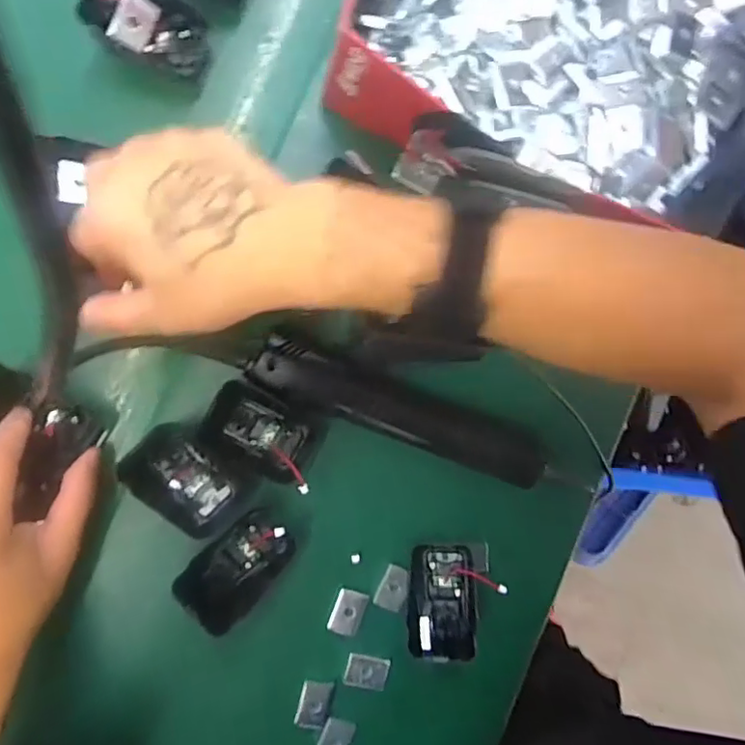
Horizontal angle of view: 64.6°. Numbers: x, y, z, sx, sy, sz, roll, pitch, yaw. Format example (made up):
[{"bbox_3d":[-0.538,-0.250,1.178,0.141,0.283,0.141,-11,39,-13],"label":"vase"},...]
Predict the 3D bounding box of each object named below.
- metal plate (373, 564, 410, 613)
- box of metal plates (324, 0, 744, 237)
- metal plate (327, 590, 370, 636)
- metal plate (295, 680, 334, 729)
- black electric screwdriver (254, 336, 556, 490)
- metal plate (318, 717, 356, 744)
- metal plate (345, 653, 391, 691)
[{"bbox_3d":[0.015,0.144,0.392,0.019,0.004,0.028,23,87,-7],"label":"metal plate"},{"bbox_3d":[0.124,-0.204,0.358,0.252,0.067,0.204,24,89,-5],"label":"box of metal plates"},{"bbox_3d":[-0.016,0.158,0.388,0.020,0.004,0.028,23,87,-7],"label":"metal plate"},{"bbox_3d":[-0.038,0.216,0.383,0.019,0.004,0.030,16,88,-7],"label":"metal plate"},{"bbox_3d":[0.022,0.028,0.368,0.194,0.035,0.033,22,87,-7],"label":"black electric screwdriver"},{"bbox_3d":[-0.024,0.239,0.386,0.021,0.006,0.022,24,80,-12],"label":"metal plate"},{"bbox_3d":[-0.003,0.198,0.389,0.028,0.006,0.019,15,88,-7],"label":"metal plate"}]

